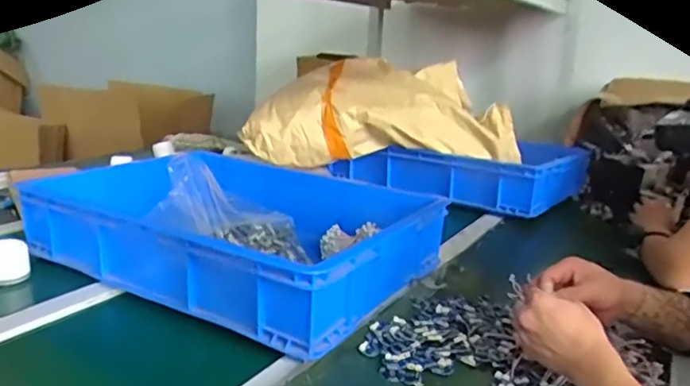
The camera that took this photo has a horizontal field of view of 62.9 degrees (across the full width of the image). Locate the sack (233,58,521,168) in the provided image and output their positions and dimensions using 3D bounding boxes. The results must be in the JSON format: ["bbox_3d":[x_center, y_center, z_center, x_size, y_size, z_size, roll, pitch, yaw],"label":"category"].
[{"bbox_3d":[0.093,-0.193,1.453,0.662,0.252,0.222,4,15,-1],"label":"sack"}]

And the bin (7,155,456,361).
[{"bbox_3d":[-0.162,0.047,0.938,0.548,0.139,0.424,12,17,28],"label":"bin"}]

